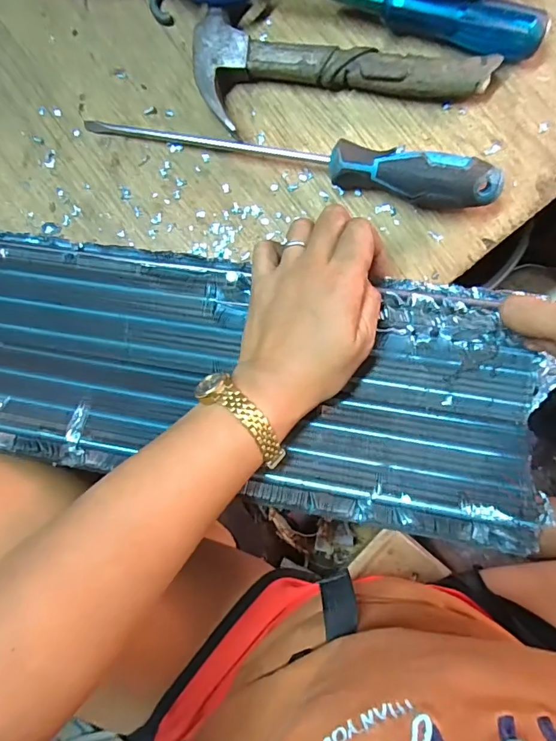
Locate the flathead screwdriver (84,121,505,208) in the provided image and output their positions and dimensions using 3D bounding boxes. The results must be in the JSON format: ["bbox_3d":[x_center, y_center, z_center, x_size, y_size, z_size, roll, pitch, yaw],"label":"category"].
[{"bbox_3d":[0.000,-0.158,0.311,0.296,0.029,0.031,17,96,8],"label":"flathead screwdriver"}]

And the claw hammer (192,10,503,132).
[{"bbox_3d":[0.040,-0.199,0.308,0.198,0.026,0.072,7,94,9],"label":"claw hammer"}]

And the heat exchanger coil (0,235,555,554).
[{"bbox_3d":[-0.108,-0.013,0.316,0.568,0.042,0.153,10,89,8],"label":"heat exchanger coil"}]

